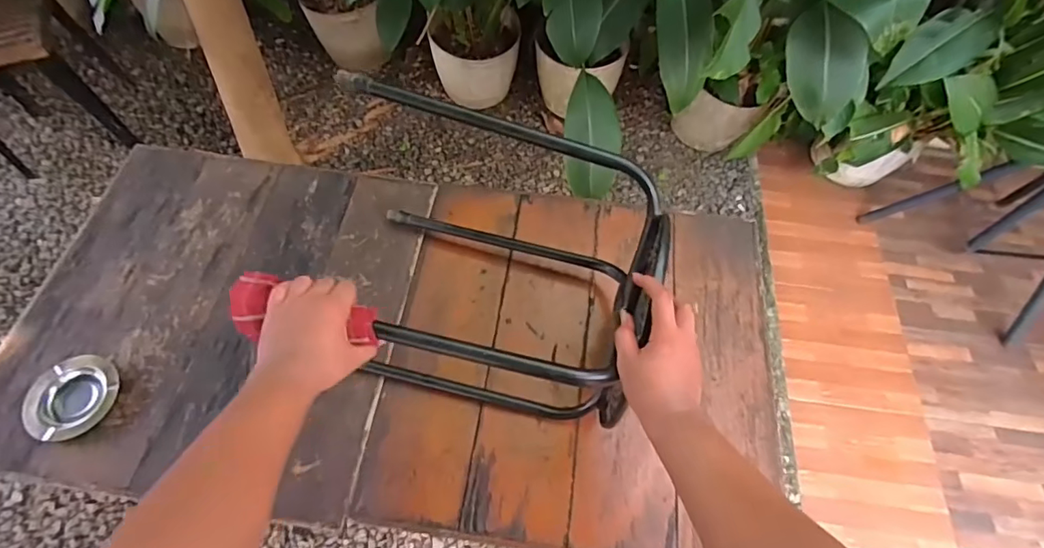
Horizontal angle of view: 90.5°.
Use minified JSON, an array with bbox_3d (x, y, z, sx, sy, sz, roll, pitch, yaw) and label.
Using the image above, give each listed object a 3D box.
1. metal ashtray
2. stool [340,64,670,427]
[{"bbox_3d":[-0.647,0.176,0.743,0.105,0.025,0.116,33,65,15],"label":"metal ashtray"},{"bbox_3d":[-0.046,-0.005,0.696,0.412,0.331,0.313,13,62,5],"label":"stool"}]

